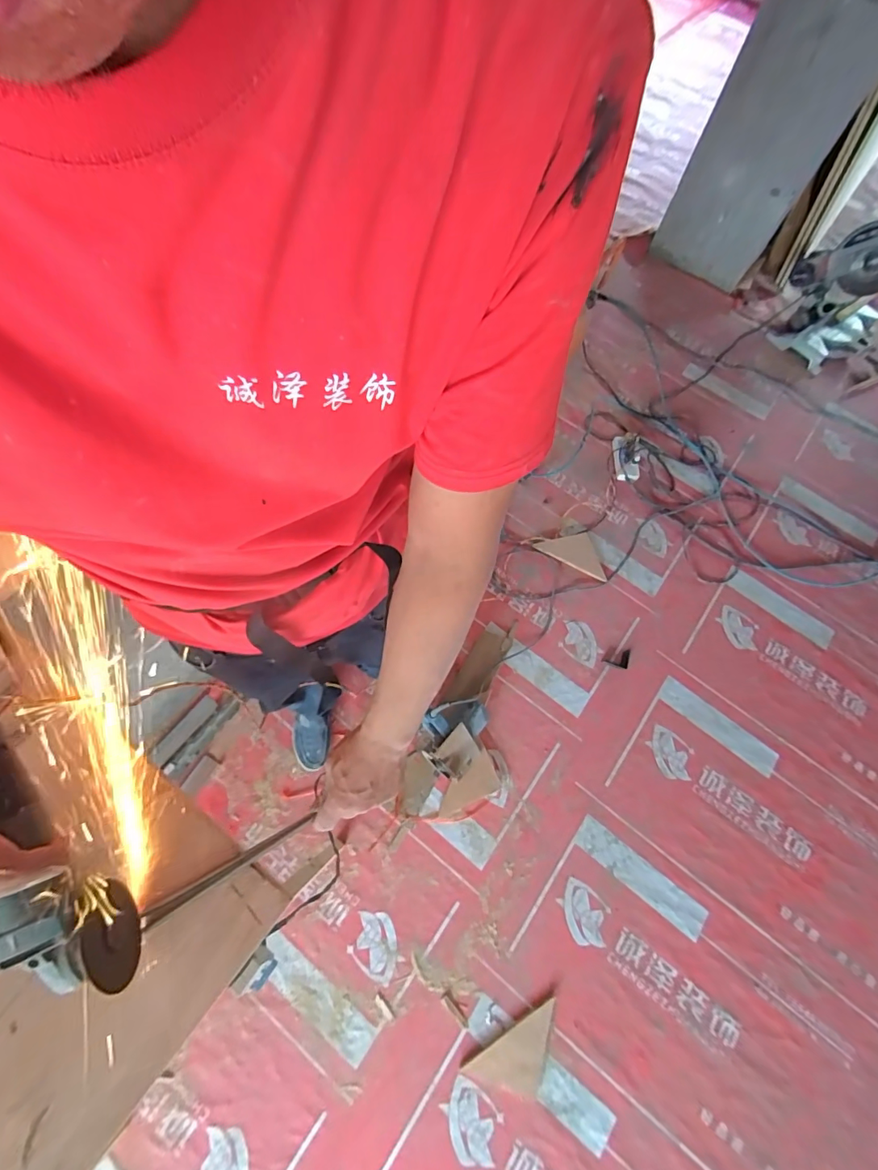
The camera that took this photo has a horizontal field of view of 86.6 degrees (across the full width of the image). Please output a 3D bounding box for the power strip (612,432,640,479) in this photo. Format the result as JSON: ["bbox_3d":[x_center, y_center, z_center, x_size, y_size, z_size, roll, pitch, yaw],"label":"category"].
[{"bbox_3d":[0.708,-0.490,1.760,0.090,0.060,0.191,2,66,2],"label":"power strip"}]

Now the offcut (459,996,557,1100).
[{"bbox_3d":[0.191,1.099,1.075,0.242,0.025,0.118,-26,72,-14],"label":"offcut"}]

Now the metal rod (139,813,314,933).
[{"bbox_3d":[-0.229,0.312,0.514,0.192,0.011,0.013,-29,68,-15],"label":"metal rod"}]

